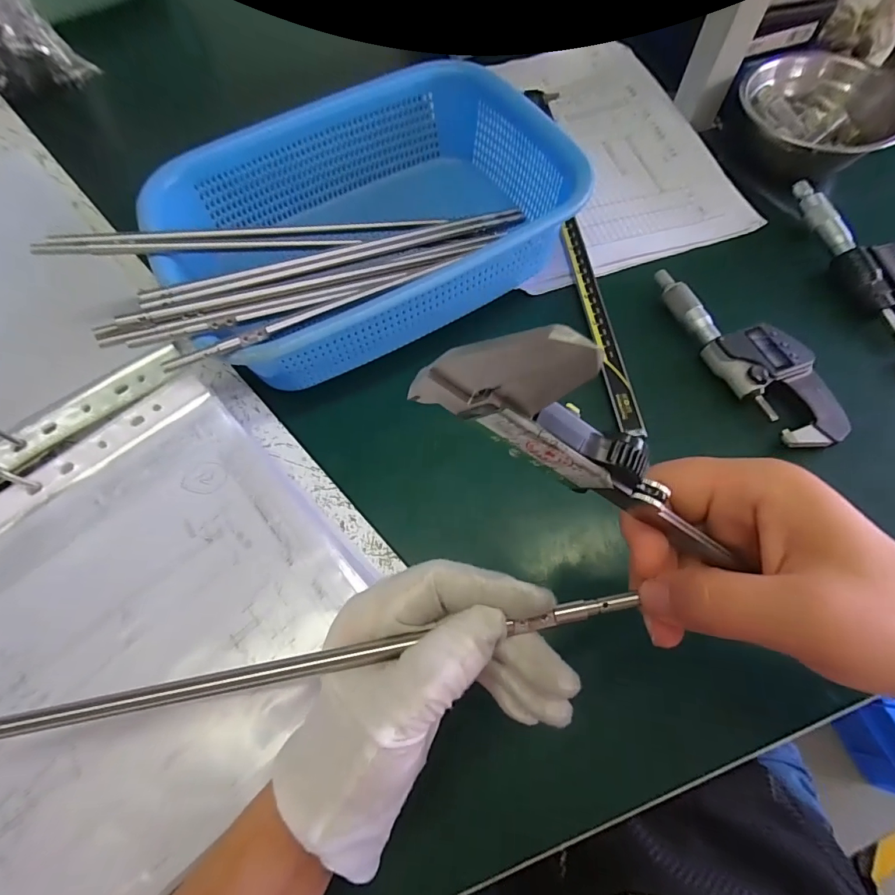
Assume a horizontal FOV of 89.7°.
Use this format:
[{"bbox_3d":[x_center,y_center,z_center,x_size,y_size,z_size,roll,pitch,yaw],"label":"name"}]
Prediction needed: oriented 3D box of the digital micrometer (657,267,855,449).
[{"bbox_3d":[0.205,-0.068,0.312,0.048,0.022,0.158,-28,68,-10],"label":"digital micrometer"}]

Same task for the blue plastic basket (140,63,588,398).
[{"bbox_3d":[-0.063,-0.177,0.339,0.286,0.067,0.199,-28,68,-10],"label":"blue plastic basket"}]

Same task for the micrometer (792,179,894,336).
[{"bbox_3d":[0.318,-0.130,0.330,0.049,0.019,0.180,-21,67,-8],"label":"micrometer"}]

